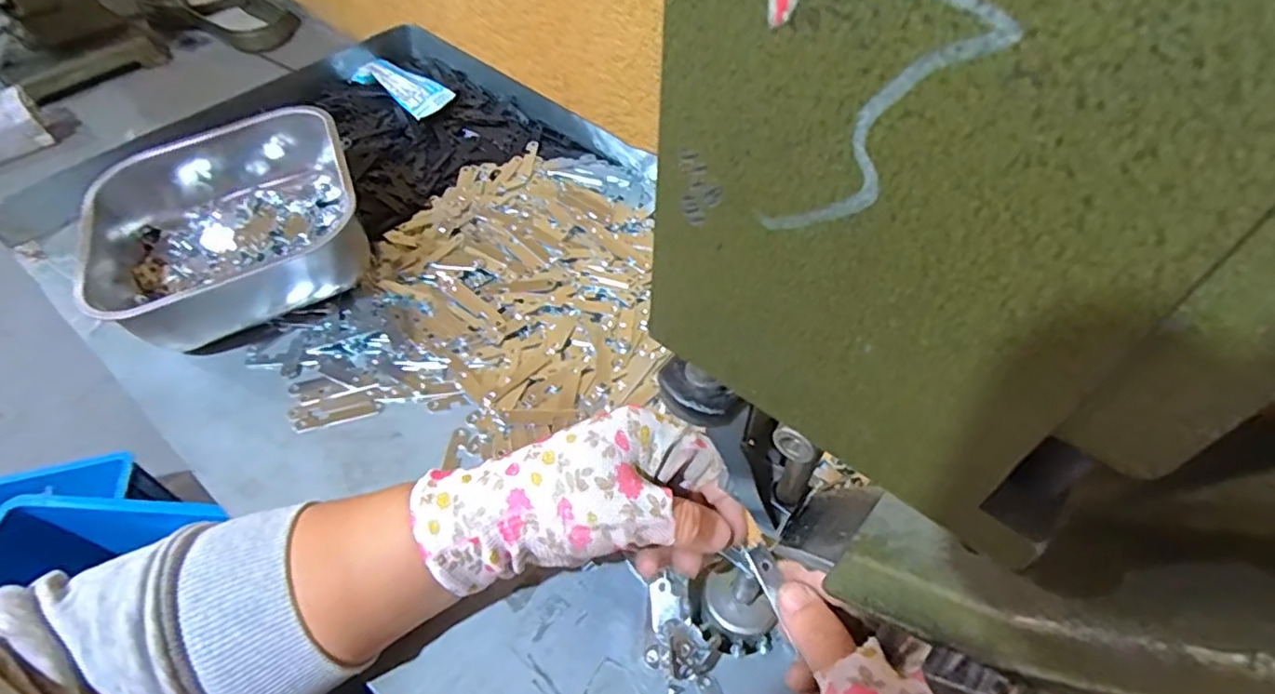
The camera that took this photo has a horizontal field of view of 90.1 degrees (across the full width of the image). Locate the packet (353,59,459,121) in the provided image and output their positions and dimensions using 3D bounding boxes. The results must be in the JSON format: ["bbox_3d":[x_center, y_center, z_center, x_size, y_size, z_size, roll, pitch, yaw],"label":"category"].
[{"bbox_3d":[-0.228,-0.254,0.616,0.121,0.021,0.046,38,63,26],"label":"packet"}]

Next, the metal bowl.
[{"bbox_3d":[-0.295,-0.086,0.471,0.187,0.067,0.183,-23,56,-14],"label":"metal bowl"}]

